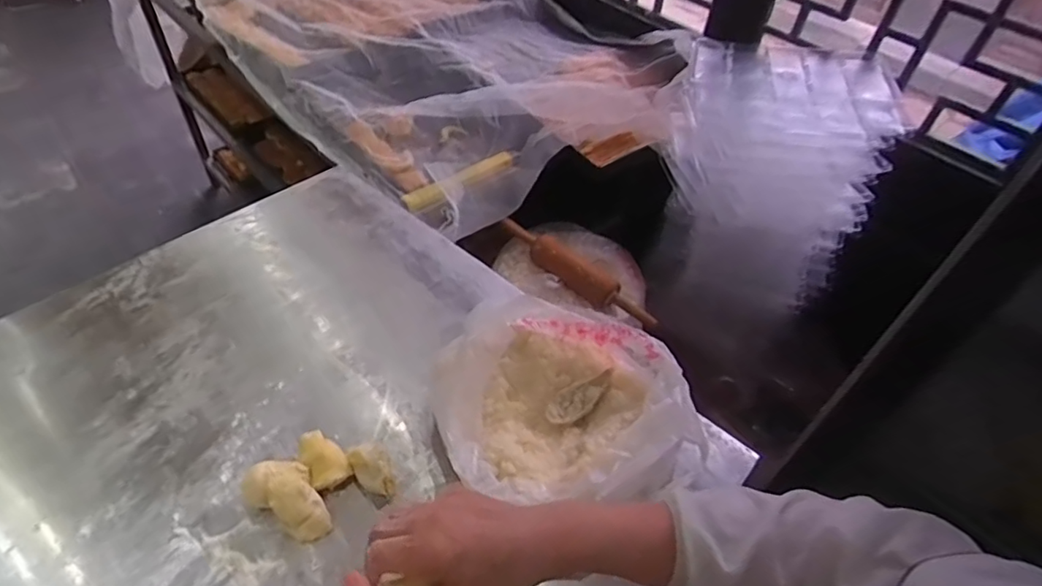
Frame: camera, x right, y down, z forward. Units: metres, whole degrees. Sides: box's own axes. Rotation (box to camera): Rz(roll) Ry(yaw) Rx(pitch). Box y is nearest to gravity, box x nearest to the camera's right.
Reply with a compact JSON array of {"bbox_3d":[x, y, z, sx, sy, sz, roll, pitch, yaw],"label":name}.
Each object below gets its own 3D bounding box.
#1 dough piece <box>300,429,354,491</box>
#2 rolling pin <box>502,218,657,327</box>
[{"bbox_3d":[-0.209,0.178,0.604,0.040,0.027,0.066,-25,54,-27],"label":"dough piece"},{"bbox_3d":[0.092,-0.041,0.992,0.318,0.056,0.056,37,53,25],"label":"rolling pin"}]

